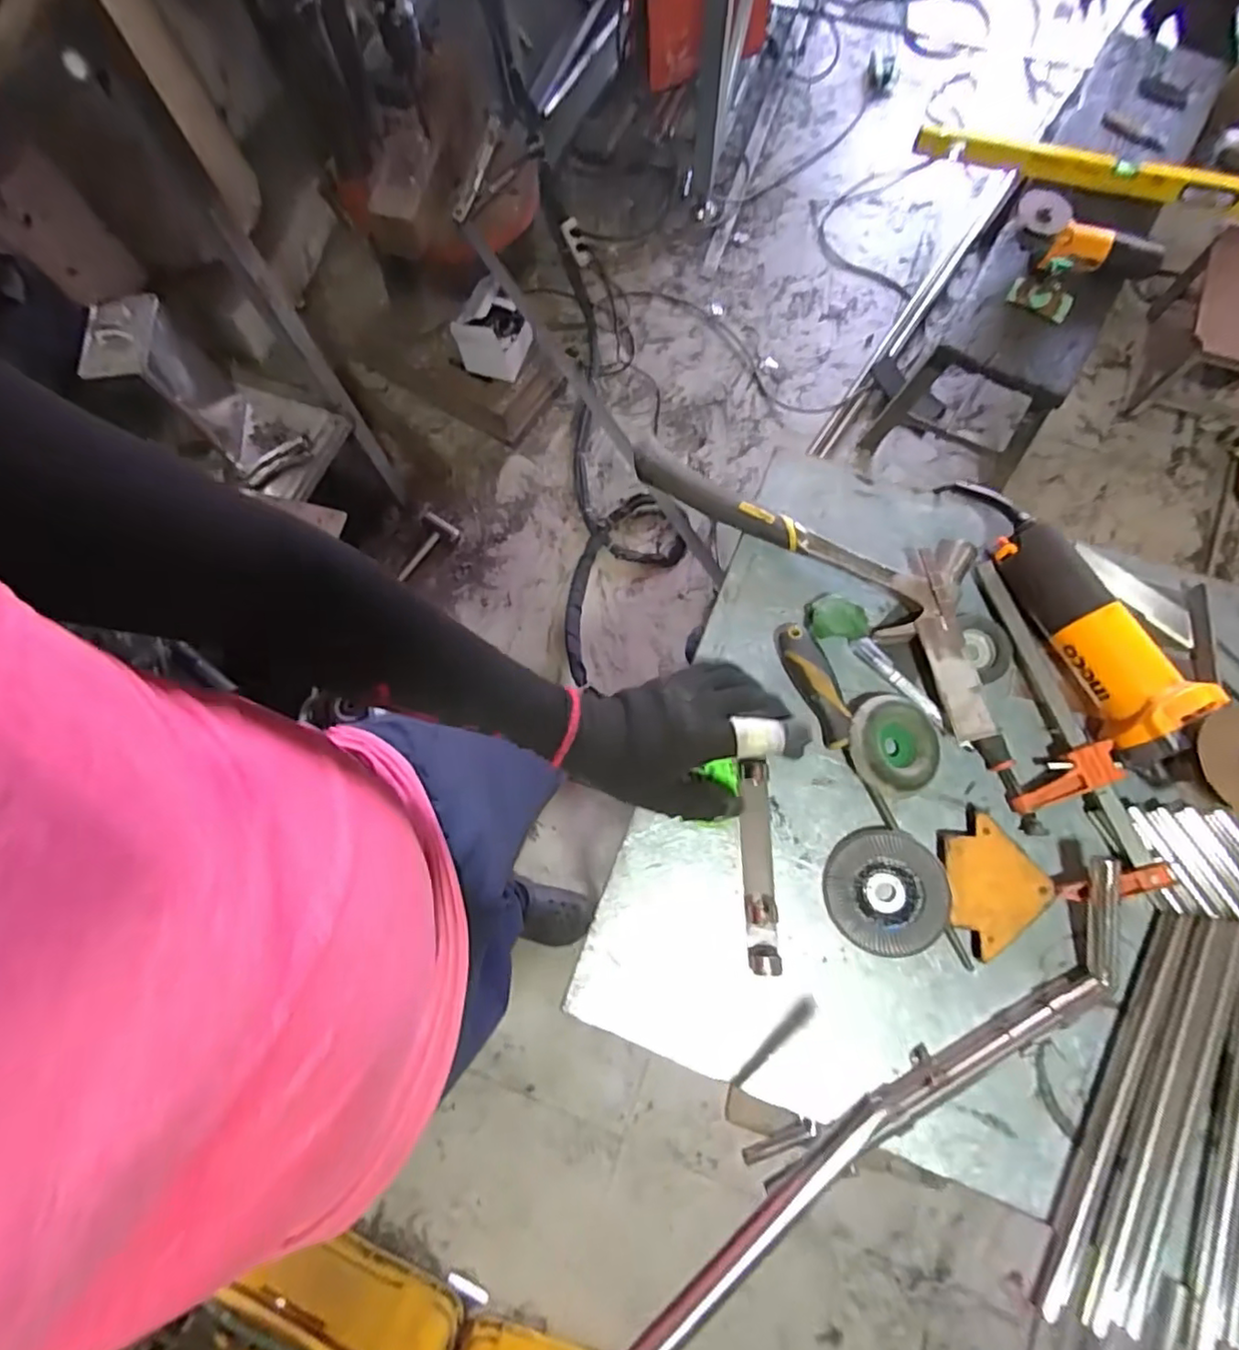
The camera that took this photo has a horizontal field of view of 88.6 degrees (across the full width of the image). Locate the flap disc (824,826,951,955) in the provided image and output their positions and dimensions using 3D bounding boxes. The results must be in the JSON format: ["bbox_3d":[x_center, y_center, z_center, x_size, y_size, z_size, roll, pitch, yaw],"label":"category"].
[{"bbox_3d":[0.213,0.174,0.511,0.093,0.013,0.093,-2,80,9],"label":"flap disc"}]

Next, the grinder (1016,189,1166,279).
[{"bbox_3d":[0.855,-0.788,1.181,0.276,0.080,0.097,30,78,10],"label":"grinder"}]

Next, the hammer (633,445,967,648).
[{"bbox_3d":[0.172,-0.148,0.589,0.309,0.028,0.115,38,78,10],"label":"hammer"}]

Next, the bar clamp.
[{"bbox_3d":[0.343,0.041,0.529,0.087,0.033,0.281,-16,75,-4],"label":"bar clamp"}]

